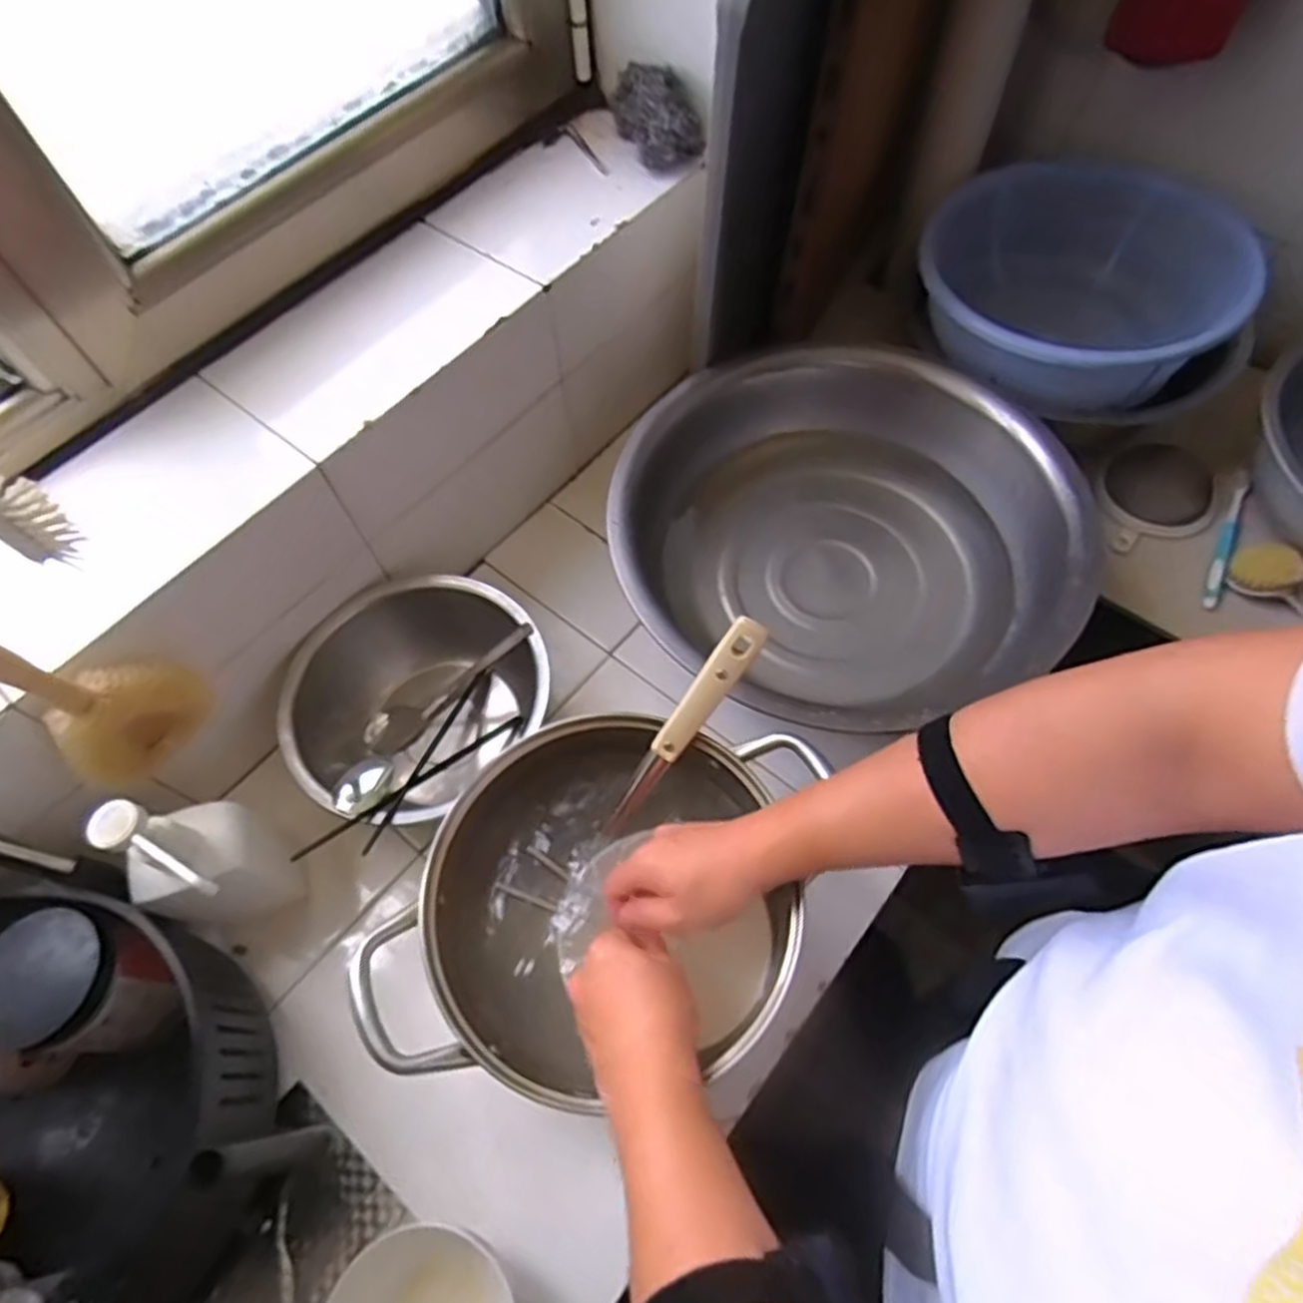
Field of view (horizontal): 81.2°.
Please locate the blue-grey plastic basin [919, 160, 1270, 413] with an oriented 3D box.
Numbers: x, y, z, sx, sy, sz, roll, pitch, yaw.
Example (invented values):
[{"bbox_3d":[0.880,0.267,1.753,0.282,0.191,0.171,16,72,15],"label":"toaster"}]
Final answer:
[{"bbox_3d":[0.414,-0.359,0.788,0.272,0.135,0.285,-1,62,2],"label":"blue-grey plastic basin"}]

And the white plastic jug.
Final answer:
[{"bbox_3d":[-0.318,0.153,0.556,0.089,0.191,0.071,-2,62,1],"label":"white plastic jug"}]

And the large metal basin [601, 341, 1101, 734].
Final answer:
[{"bbox_3d":[0.166,-0.099,0.705,0.388,0.117,0.370,-1,62,2],"label":"large metal basin"}]

